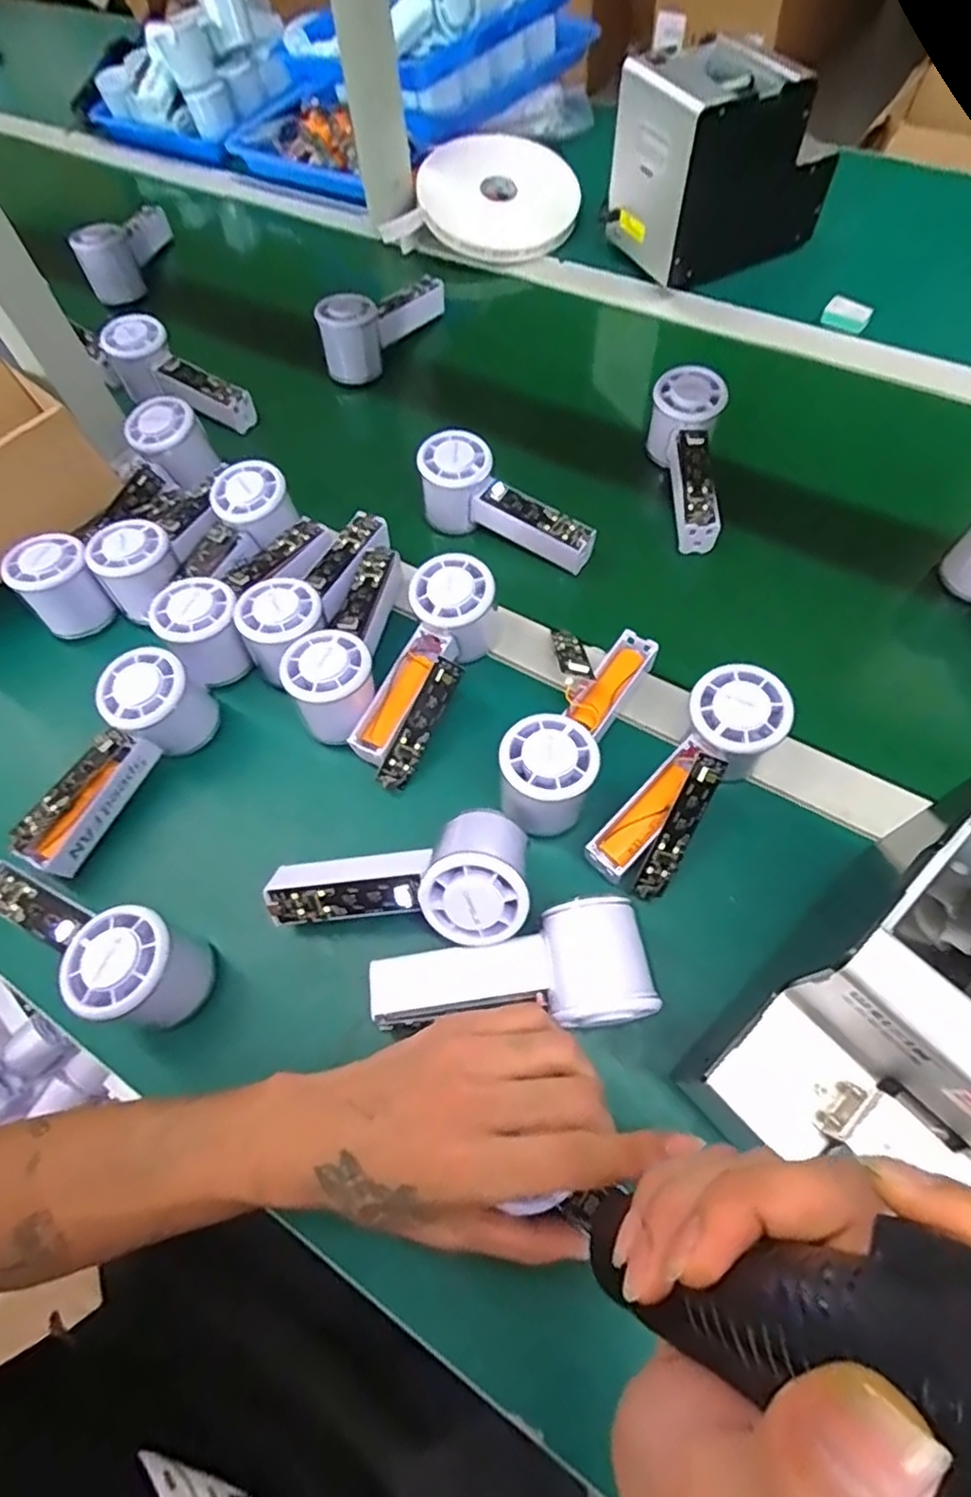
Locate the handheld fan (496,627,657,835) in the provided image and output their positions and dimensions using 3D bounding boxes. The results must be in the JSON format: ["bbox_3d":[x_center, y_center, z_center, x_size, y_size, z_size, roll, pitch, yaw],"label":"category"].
[{"bbox_3d":[0.062,-0.013,0.422,0.059,0.059,0.152,31,57,17],"label":"handheld fan"}]

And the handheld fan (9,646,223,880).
[{"bbox_3d":[-0.240,0.008,0.430,0.051,0.060,0.149,31,81,17],"label":"handheld fan"}]

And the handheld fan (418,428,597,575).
[{"bbox_3d":[0.015,-0.186,0.505,0.139,0.057,0.050,35,70,19],"label":"handheld fan"}]

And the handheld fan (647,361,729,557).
[{"bbox_3d":[0.165,-0.229,0.530,0.050,0.052,0.152,-2,76,2],"label":"handheld fan"}]

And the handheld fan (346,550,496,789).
[{"bbox_3d":[-0.039,-0.055,0.440,0.058,0.064,0.161,21,66,13],"label":"handheld fan"}]

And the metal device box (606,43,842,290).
[{"bbox_3d":[0.233,-0.576,0.641,0.177,0.138,0.123,-25,64,-9],"label":"metal device box"}]

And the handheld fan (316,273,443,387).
[{"bbox_3d":[-0.100,-0.423,0.634,0.048,0.062,0.151,30,69,17],"label":"handheld fan"}]

